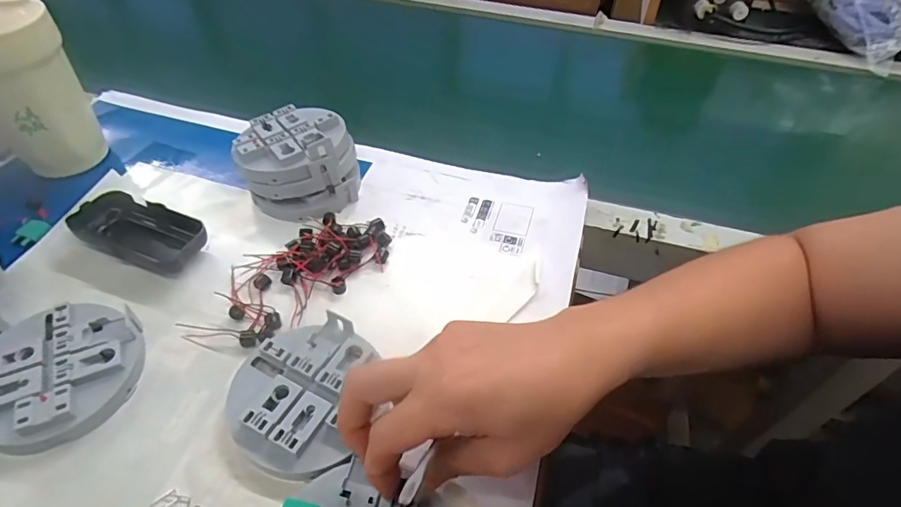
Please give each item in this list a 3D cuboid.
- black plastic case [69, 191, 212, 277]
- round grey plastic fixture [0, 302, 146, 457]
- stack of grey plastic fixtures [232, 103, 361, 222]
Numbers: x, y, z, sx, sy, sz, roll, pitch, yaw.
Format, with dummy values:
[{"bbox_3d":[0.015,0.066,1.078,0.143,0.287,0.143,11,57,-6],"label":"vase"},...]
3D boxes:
[{"bbox_3d":[-0.257,-0.017,0.420,0.108,0.031,0.050,15,50,13],"label":"black plastic case"},{"bbox_3d":[-0.265,0.080,0.339,0.100,0.025,0.098,0,48,0],"label":"round grey plastic fixture"},{"bbox_3d":[-0.143,-0.090,0.467,0.105,0.058,0.107,-13,49,-12],"label":"stack of grey plastic fixtures"}]

